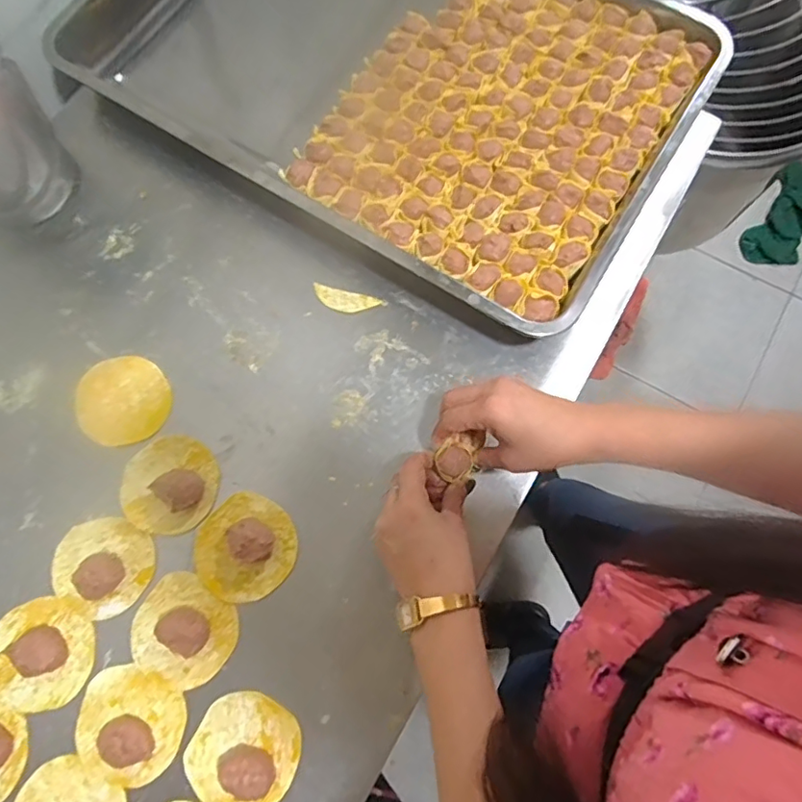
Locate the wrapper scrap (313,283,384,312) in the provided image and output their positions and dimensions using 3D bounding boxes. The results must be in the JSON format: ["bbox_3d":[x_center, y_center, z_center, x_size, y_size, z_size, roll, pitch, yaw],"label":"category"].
[{"bbox_3d":[-0.052,-0.095,0.520,0.064,0.004,0.021,15,74,4],"label":"wrapper scrap"}]

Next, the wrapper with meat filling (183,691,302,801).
[{"bbox_3d":[-0.119,0.265,0.412,0.080,0.023,0.077,0,74,0],"label":"wrapper with meat filling"}]

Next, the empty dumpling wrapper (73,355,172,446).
[{"bbox_3d":[-0.248,-0.001,0.493,0.080,0.004,0.079,-14,75,-4],"label":"empty dumpling wrapper"}]

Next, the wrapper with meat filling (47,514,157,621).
[{"bbox_3d":[-0.247,0.132,0.448,0.077,0.026,0.074,30,76,8],"label":"wrapper with meat filling"}]

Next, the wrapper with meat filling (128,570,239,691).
[{"bbox_3d":[-0.175,0.182,0.435,0.081,0.024,0.073,34,77,9],"label":"wrapper with meat filling"}]

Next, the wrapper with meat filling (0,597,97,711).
[{"bbox_3d":[-0.286,0.200,0.436,0.082,0.013,0.079,0,74,0],"label":"wrapper with meat filling"}]

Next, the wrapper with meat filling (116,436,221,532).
[{"bbox_3d":[-0.199,0.069,0.468,0.080,0.019,0.079,0,74,0],"label":"wrapper with meat filling"}]

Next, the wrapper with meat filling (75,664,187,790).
[{"bbox_3d":[-0.210,0.246,0.414,0.081,0.027,0.075,25,75,7],"label":"wrapper with meat filling"}]

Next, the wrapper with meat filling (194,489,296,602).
[{"bbox_3d":[-0.130,0.121,0.455,0.082,0.022,0.080,0,74,0],"label":"wrapper with meat filling"}]

